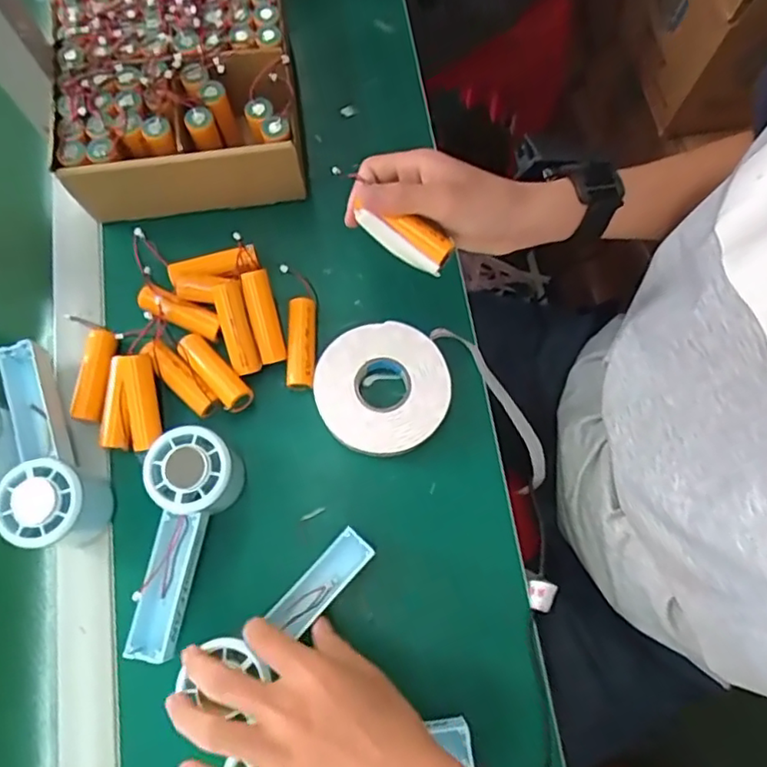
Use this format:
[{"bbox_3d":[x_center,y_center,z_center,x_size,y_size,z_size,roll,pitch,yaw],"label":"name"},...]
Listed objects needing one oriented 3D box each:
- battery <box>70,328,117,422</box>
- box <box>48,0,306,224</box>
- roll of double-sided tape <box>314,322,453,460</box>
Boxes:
[{"bbox_3d":[-0.219,-0.006,0.458,0.021,0.023,0.068,9,74,2],"label":"battery"},{"bbox_3d":[-0.167,-0.246,0.508,0.181,0.083,0.196,-7,74,-2],"label":"box"},{"bbox_3d":[0.000,0.004,0.468,0.099,0.022,0.098,0,74,0],"label":"roll of double-sided tape"}]

